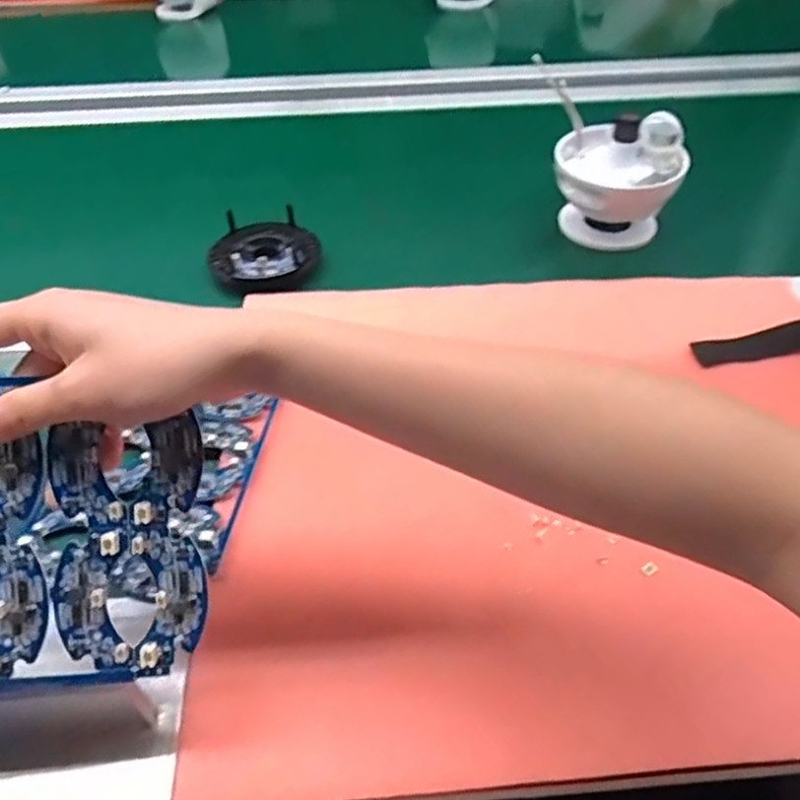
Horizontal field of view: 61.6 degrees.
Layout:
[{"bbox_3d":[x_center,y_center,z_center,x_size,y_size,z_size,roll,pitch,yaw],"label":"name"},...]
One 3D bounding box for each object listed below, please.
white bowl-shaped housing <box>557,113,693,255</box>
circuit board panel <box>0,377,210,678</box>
[{"bbox_3d":[0.209,-0.210,0.656,0.120,0.108,0.099,12,48,11],"label":"white bowl-shaped housing"},{"bbox_3d":[-0.191,0.060,0.298,0.198,0.006,0.134,-2,92,-6],"label":"circuit board panel"}]

